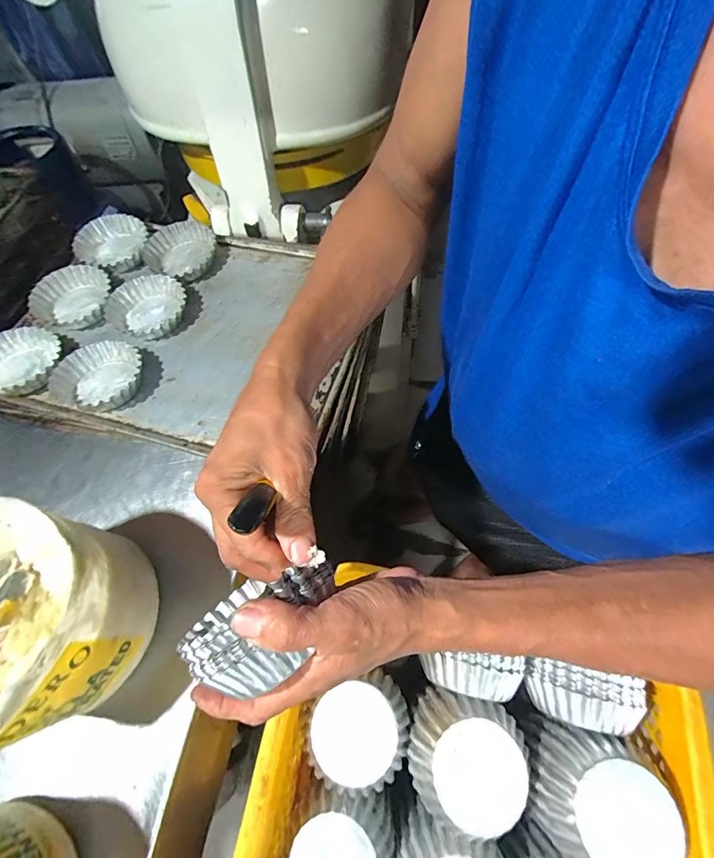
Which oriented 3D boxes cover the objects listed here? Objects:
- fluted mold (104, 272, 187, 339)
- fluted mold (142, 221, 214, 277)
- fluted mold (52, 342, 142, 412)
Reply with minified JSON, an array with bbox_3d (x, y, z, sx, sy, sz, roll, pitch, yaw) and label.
[{"bbox_3d":[-0.277,-0.163,0.534,0.097,0.028,0.097,-2,62,3],"label":"fluted mold"},{"bbox_3d":[-0.258,-0.265,0.581,0.093,0.024,0.088,11,63,9],"label":"fluted mold"},{"bbox_3d":[-0.309,-0.064,0.482,0.090,0.030,0.091,-2,62,3],"label":"fluted mold"}]

